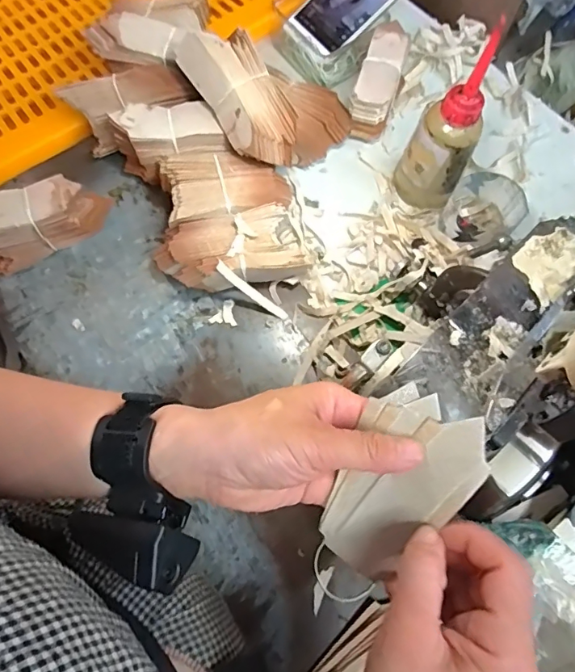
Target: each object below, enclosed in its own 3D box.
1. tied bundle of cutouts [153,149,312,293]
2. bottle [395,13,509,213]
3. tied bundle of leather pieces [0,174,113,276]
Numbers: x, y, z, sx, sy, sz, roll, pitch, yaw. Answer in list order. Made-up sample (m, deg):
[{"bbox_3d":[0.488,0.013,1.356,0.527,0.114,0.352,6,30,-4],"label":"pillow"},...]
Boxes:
[{"bbox_3d":[-0.057,-0.112,0.459,0.140,0.046,0.135,-9,74,-2],"label":"tied bundle of cutouts"},{"bbox_3d":[0.143,-0.182,0.421,0.050,0.172,0.061,-37,77,-10],"label":"bottle"},{"bbox_3d":[-0.237,-0.112,0.447,0.121,0.071,0.045,-22,75,-6],"label":"tied bundle of leather pieces"}]

